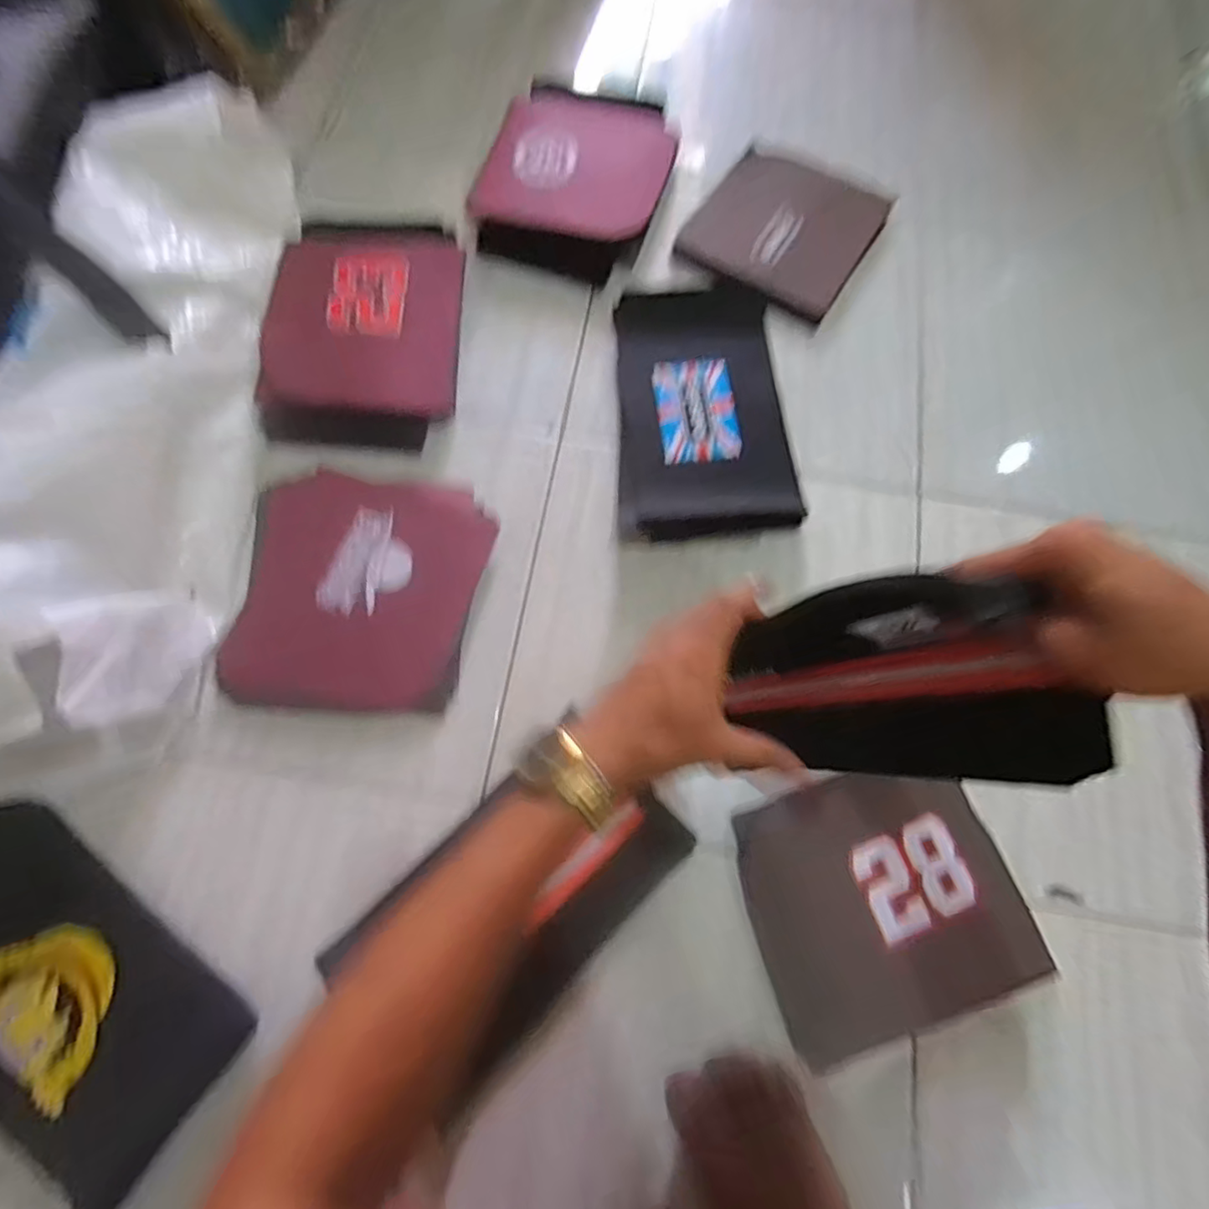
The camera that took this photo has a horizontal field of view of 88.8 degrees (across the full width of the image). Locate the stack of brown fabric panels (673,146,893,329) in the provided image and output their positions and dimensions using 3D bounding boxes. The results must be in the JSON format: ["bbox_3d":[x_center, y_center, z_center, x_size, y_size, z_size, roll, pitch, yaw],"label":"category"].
[{"bbox_3d":[0.225,-0.472,0.772,0.202,0.035,0.224,32,73,8],"label":"stack of brown fabric panels"}]

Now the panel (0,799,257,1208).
[{"bbox_3d":[-0.448,0.314,0.499,0.298,0.037,0.169,36,74,9],"label":"panel"}]

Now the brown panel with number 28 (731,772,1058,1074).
[{"bbox_3d":[0.245,0.252,0.534,0.228,0.019,0.203,-16,73,-7],"label":"brown panel with number 28"}]

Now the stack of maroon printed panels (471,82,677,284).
[{"bbox_3d":[-0.038,-0.538,0.780,0.222,0.042,0.290,14,72,2],"label":"stack of maroon printed panels"}]

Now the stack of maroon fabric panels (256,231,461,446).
[{"bbox_3d":[-0.266,-0.310,0.694,0.198,0.044,0.295,0,72,-2],"label":"stack of maroon fabric panels"}]

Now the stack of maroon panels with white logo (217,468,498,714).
[{"bbox_3d":[-0.240,-0.014,0.608,0.226,0.028,0.226,6,72,0],"label":"stack of maroon panels with white logo"}]

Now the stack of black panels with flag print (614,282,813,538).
[{"bbox_3d":[0.110,-0.226,0.690,0.184,0.029,0.318,0,72,-2],"label":"stack of black panels with flag print"}]

